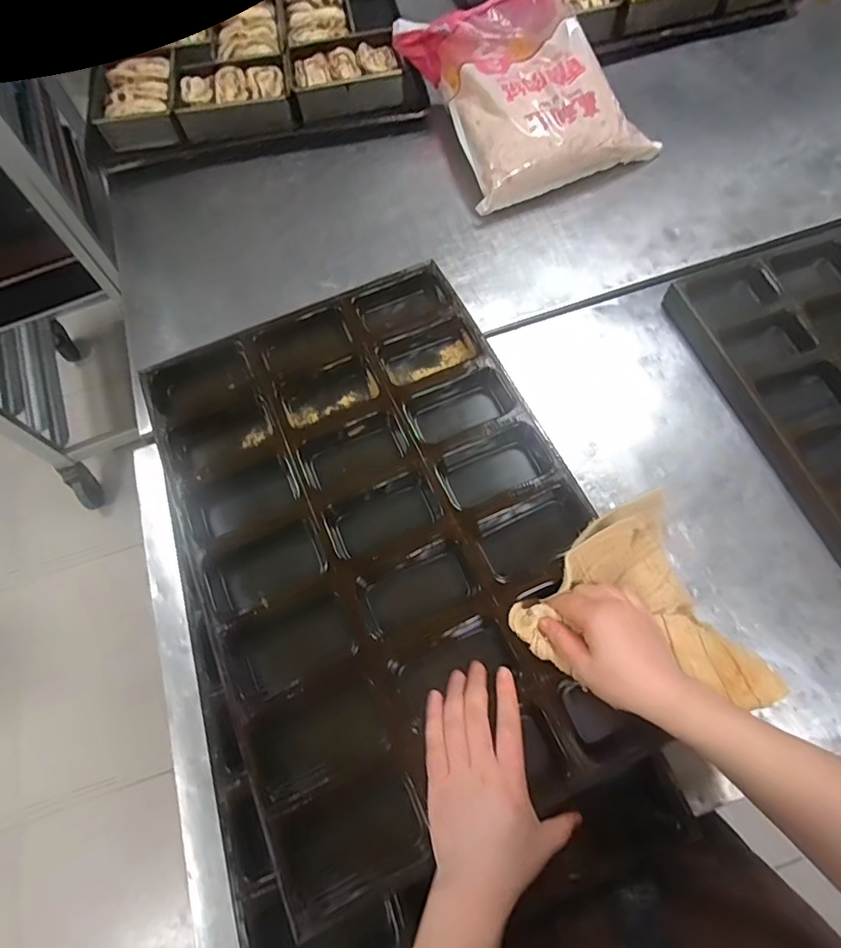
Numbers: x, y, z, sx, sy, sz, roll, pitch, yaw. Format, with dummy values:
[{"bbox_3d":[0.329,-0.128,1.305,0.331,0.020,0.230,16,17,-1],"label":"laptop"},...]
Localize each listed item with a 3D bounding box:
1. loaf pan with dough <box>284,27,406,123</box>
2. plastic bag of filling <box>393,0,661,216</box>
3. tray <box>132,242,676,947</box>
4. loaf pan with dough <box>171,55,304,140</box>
[{"bbox_3d":[-0.130,-0.689,0.896,0.183,0.069,0.143,-16,67,-3],"label":"loaf pan with dough"},{"bbox_3d":[0.164,-0.609,0.807,0.299,0.134,0.331,-20,67,-5],"label":"plastic bag of filling"},{"bbox_3d":[-0.035,0.054,0.548,0.389,0.062,0.574,-24,68,-7],"label":"tray"},{"bbox_3d":[-0.316,-0.646,0.880,0.190,0.048,0.140,-12,67,-2],"label":"loaf pan with dough"}]

